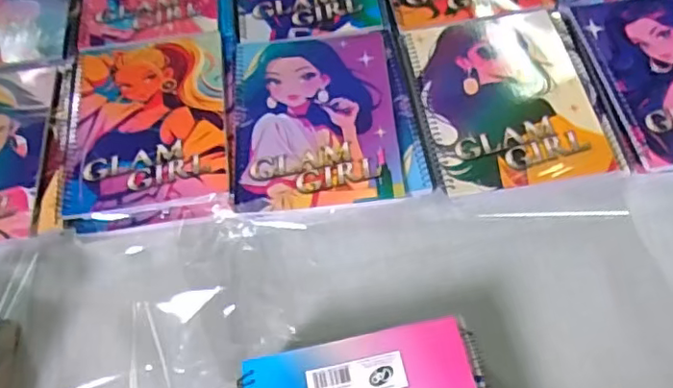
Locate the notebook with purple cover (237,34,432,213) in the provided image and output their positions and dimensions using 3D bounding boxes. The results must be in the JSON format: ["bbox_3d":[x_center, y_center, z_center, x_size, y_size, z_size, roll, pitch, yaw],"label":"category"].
[{"bbox_3d":[-0.011,-0.075,0.557,0.165,0.009,0.193,-6,61,1],"label":"notebook with purple cover"}]

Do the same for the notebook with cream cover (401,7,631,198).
[{"bbox_3d":[0.156,-0.091,0.551,0.155,0.010,0.193,-9,61,-1],"label":"notebook with cream cover"}]

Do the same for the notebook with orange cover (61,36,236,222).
[{"bbox_3d":[-0.179,-0.070,0.568,0.149,0.008,0.199,-8,61,0],"label":"notebook with orange cover"}]

